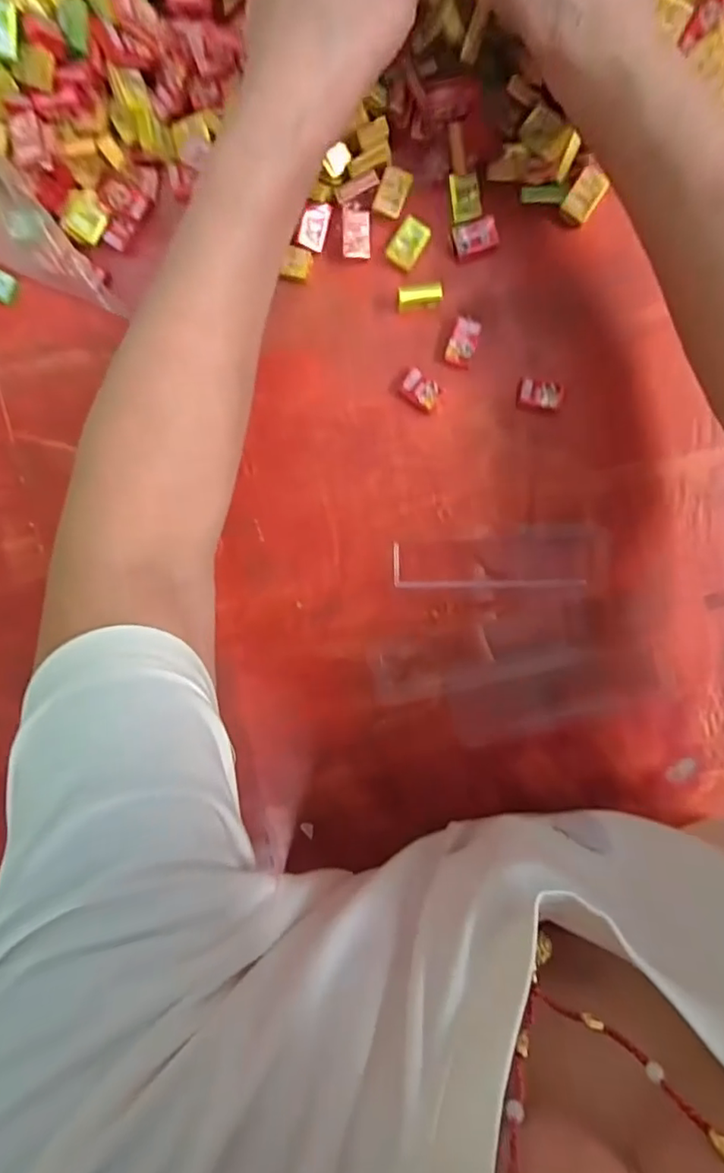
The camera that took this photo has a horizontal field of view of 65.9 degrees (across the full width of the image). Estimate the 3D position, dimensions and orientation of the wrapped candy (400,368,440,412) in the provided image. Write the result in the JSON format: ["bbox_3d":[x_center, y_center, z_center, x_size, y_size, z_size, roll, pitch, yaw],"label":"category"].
[{"bbox_3d":[0.036,-0.120,0.340,0.023,0.007,0.017,34,99,-1],"label":"wrapped candy"}]

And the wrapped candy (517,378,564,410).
[{"bbox_3d":[0.107,-0.115,0.335,0.027,0.007,0.015,9,99,3],"label":"wrapped candy"}]

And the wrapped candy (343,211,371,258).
[{"bbox_3d":[-0.003,-0.206,0.328,0.016,0.007,0.024,-1,98,4],"label":"wrapped candy"}]

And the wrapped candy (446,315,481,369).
[{"bbox_3d":[0.060,-0.146,0.335,0.015,0.010,0.027,18,99,2],"label":"wrapped candy"}]

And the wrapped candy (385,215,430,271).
[{"bbox_3d":[0.027,-0.201,0.326,0.018,0.004,0.026,37,99,-1],"label":"wrapped candy"}]

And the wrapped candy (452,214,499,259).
[{"bbox_3d":[0.066,-0.203,0.324,0.025,0.006,0.016,-17,96,6],"label":"wrapped candy"}]

